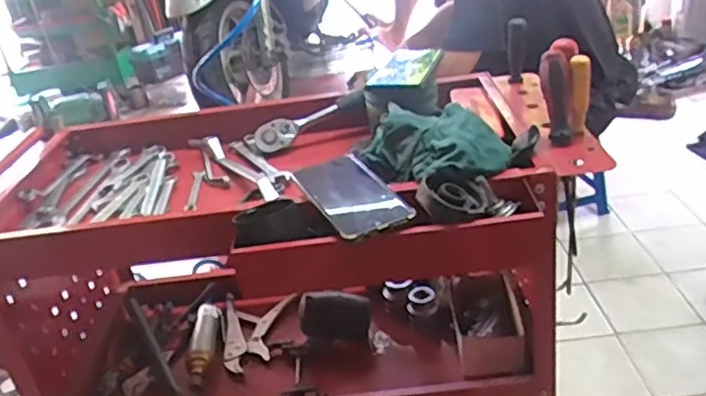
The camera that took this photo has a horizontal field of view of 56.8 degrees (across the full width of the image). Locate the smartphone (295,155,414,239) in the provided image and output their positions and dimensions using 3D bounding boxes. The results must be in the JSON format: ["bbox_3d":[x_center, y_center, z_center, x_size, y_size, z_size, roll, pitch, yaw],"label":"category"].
[{"bbox_3d":[-0.002,-0.005,0.680,0.082,0.013,0.159,-17,29,-17],"label":"smartphone"}]

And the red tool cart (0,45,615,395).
[{"bbox_3d":[-0.043,0.204,0.995,0.820,0.703,0.471,-3,28,8],"label":"red tool cart"}]

